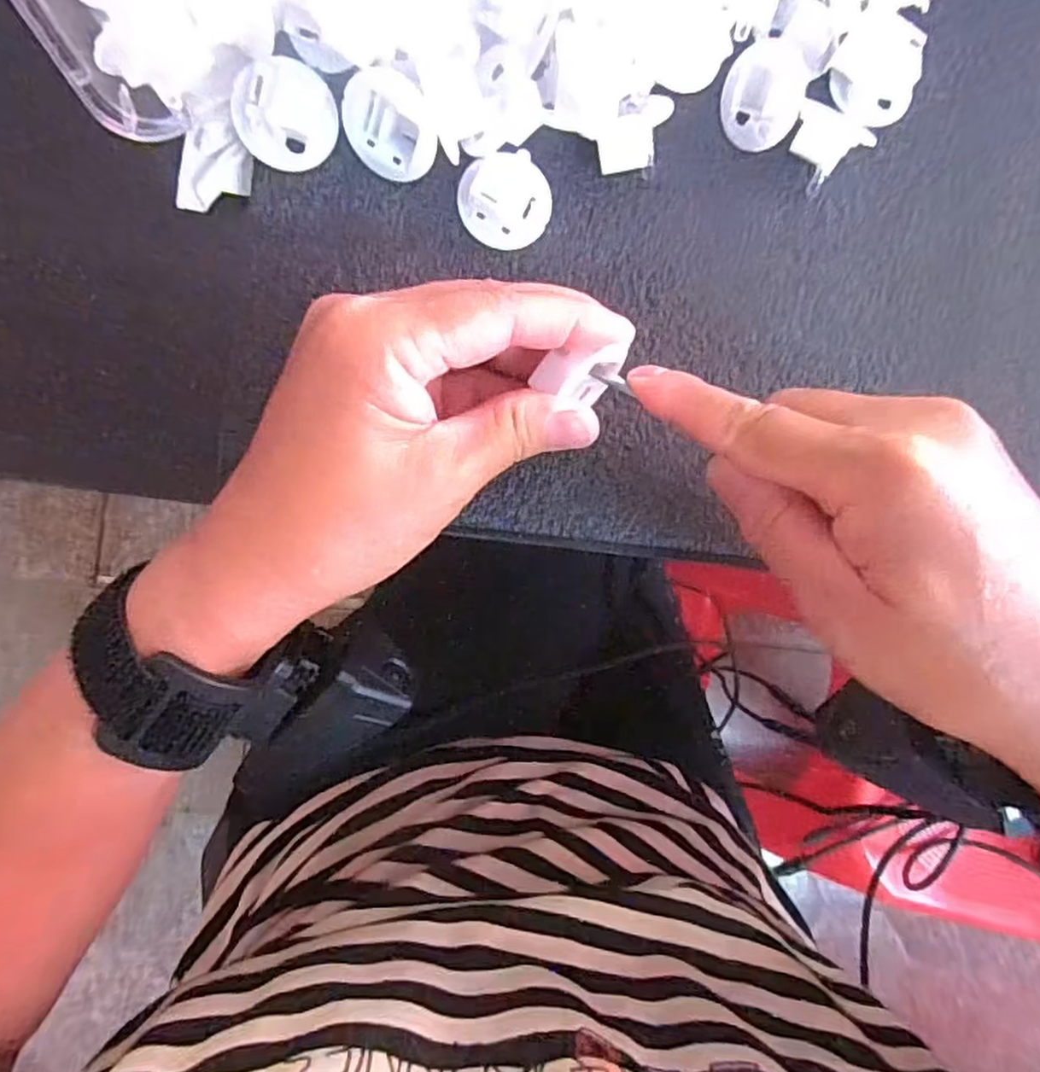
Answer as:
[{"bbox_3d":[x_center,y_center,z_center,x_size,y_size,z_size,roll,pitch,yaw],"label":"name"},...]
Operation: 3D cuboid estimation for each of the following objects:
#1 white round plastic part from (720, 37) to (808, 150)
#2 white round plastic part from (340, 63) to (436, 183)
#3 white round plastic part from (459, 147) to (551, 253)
[{"bbox_3d":[0.089,-0.160,0.248,0.031,0.005,0.031,5,102,25],"label":"white round plastic part"},{"bbox_3d":[-0.043,-0.136,0.228,0.031,0.007,0.031,4,132,5],"label":"white round plastic part"},{"bbox_3d":[-0.005,-0.118,0.242,0.032,0.004,0.031,-4,107,-13],"label":"white round plastic part"}]

